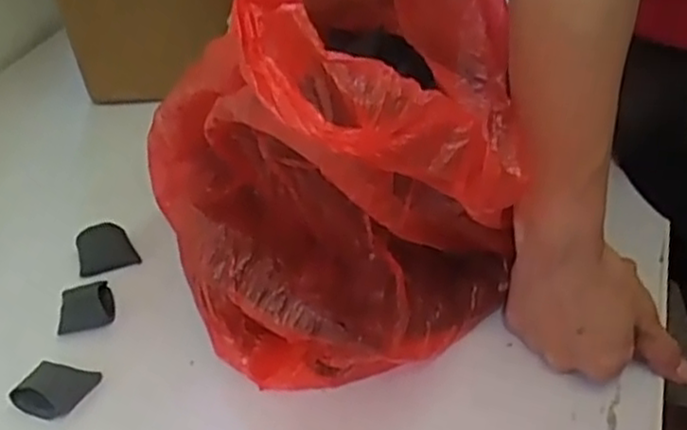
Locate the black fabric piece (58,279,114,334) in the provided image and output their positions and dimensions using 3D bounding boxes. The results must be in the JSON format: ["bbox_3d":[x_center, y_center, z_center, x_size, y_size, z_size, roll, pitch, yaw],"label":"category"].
[{"bbox_3d":[-0.180,0.061,0.511,0.036,0.015,0.041,-11,41,-6],"label":"black fabric piece"}]

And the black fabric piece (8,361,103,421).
[{"bbox_3d":[-0.179,0.106,0.455,0.038,0.017,0.038,9,43,16],"label":"black fabric piece"}]

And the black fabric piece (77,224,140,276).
[{"bbox_3d":[-0.177,0.023,0.547,0.042,0.015,0.038,-13,41,-9],"label":"black fabric piece"}]

